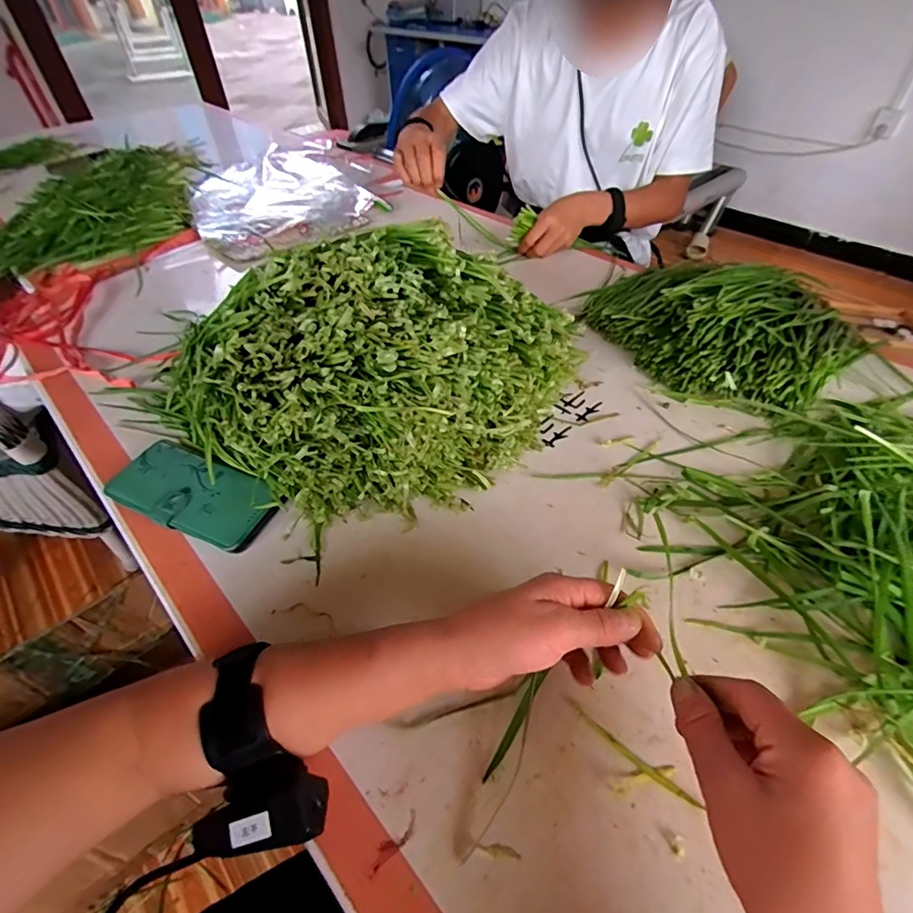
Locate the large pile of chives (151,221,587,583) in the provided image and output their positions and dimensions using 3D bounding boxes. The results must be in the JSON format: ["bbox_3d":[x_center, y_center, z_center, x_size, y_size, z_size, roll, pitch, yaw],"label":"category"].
[{"bbox_3d":[-0.070,-0.110,0.480,0.360,0.180,0.292,-35,54,-26],"label":"large pile of chives"}]

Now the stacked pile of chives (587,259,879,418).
[{"bbox_3d":[0.316,-0.186,0.597,0.236,0.092,0.301,-35,54,-26],"label":"stacked pile of chives"}]

